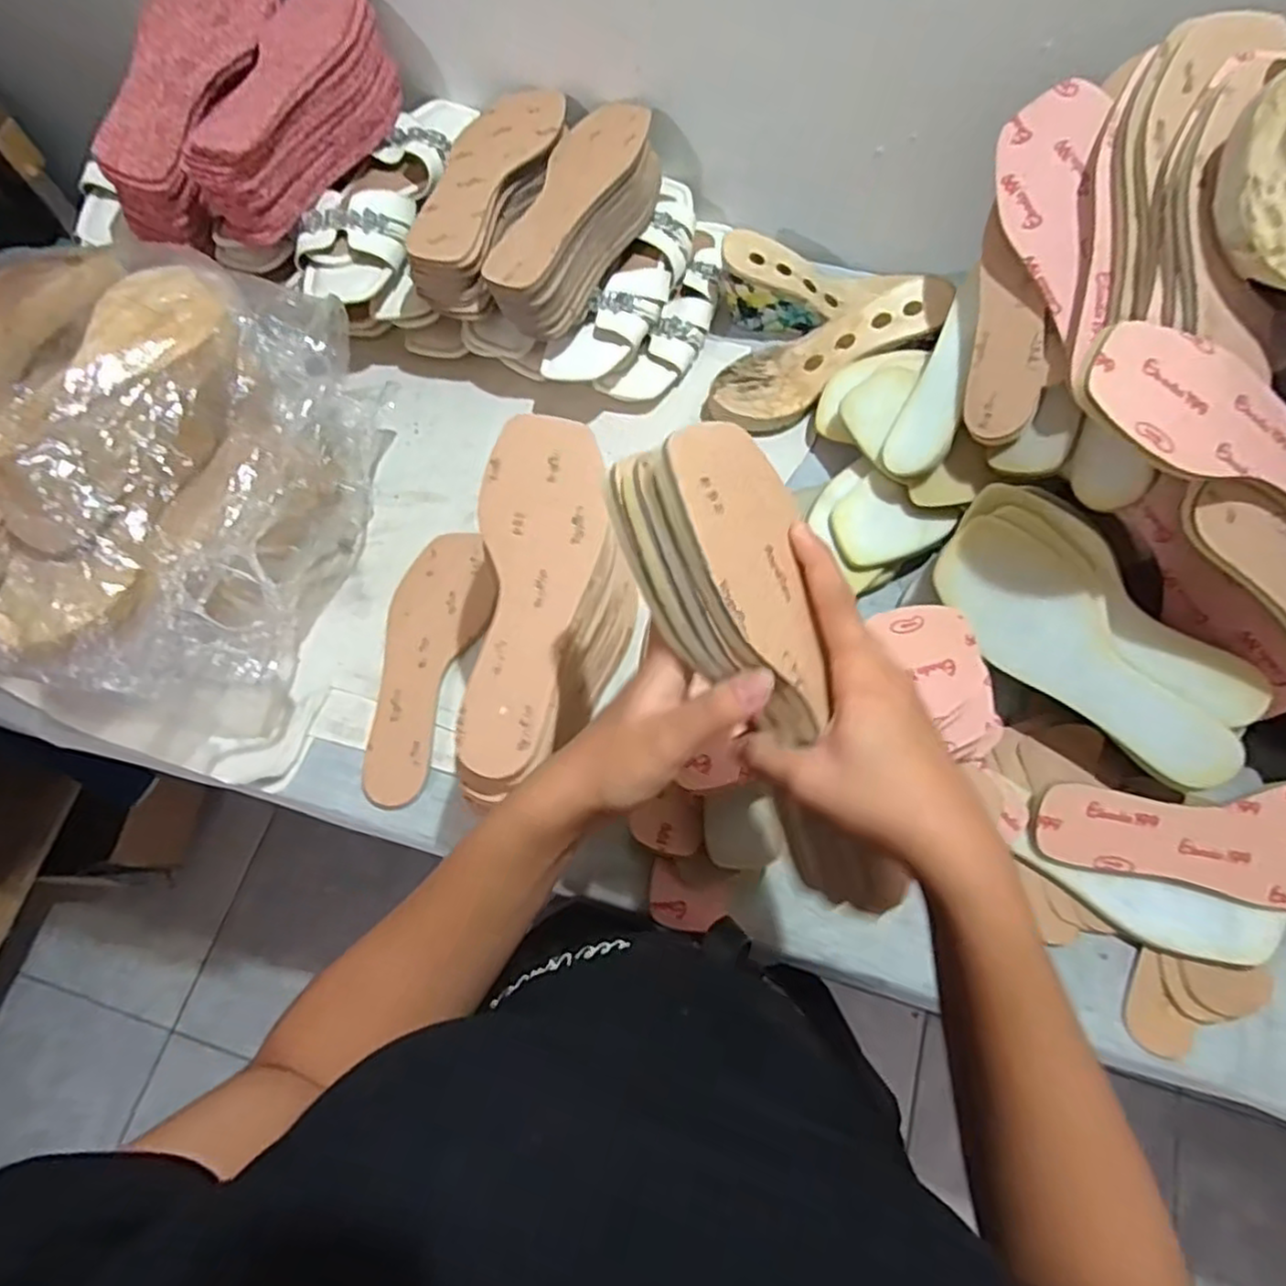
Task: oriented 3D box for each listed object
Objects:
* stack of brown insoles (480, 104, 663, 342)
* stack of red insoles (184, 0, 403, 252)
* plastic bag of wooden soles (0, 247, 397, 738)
[{"bbox_3d":[-0.058,-0.391,0.640,0.096,0.060,0.242,20,71,8],"label":"stack of brown insoles"},{"bbox_3d":[-0.315,-0.478,0.632,0.096,0.081,0.247,19,71,8],"label":"stack of red insoles"},{"bbox_3d":[-0.471,-0.149,0.552,0.456,0.220,0.337,12,70,6],"label":"plastic bag of wooden soles"}]

